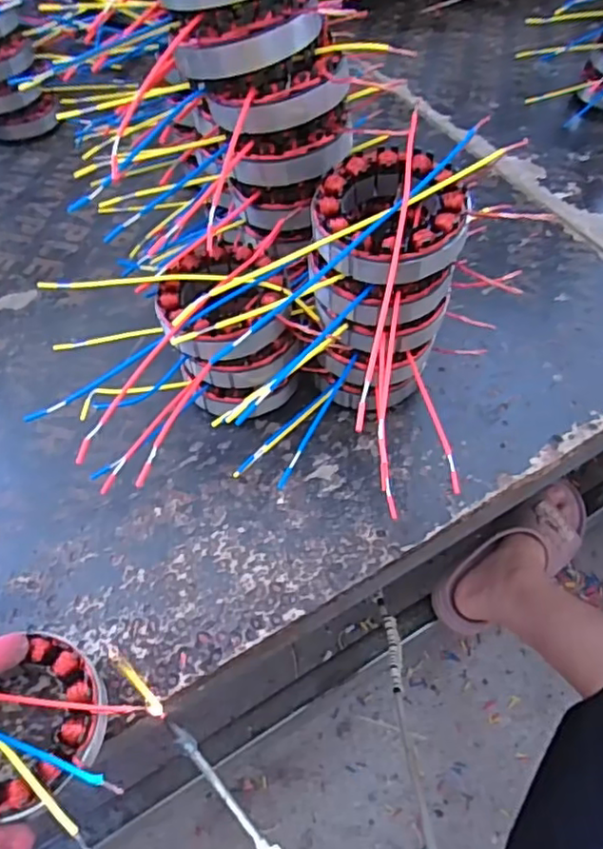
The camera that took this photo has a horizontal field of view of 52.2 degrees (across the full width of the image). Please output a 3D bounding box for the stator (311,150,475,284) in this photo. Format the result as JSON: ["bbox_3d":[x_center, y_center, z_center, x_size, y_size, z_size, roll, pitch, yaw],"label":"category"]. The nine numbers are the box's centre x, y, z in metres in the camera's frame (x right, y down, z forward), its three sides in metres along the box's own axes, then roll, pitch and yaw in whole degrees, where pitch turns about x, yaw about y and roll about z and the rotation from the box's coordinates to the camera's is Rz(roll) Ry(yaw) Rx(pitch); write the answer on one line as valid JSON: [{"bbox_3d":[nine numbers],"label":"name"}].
[{"bbox_3d":[0.045,-0.117,0.346,0.089,0.034,0.087,0,55,0],"label":"stator"}]

